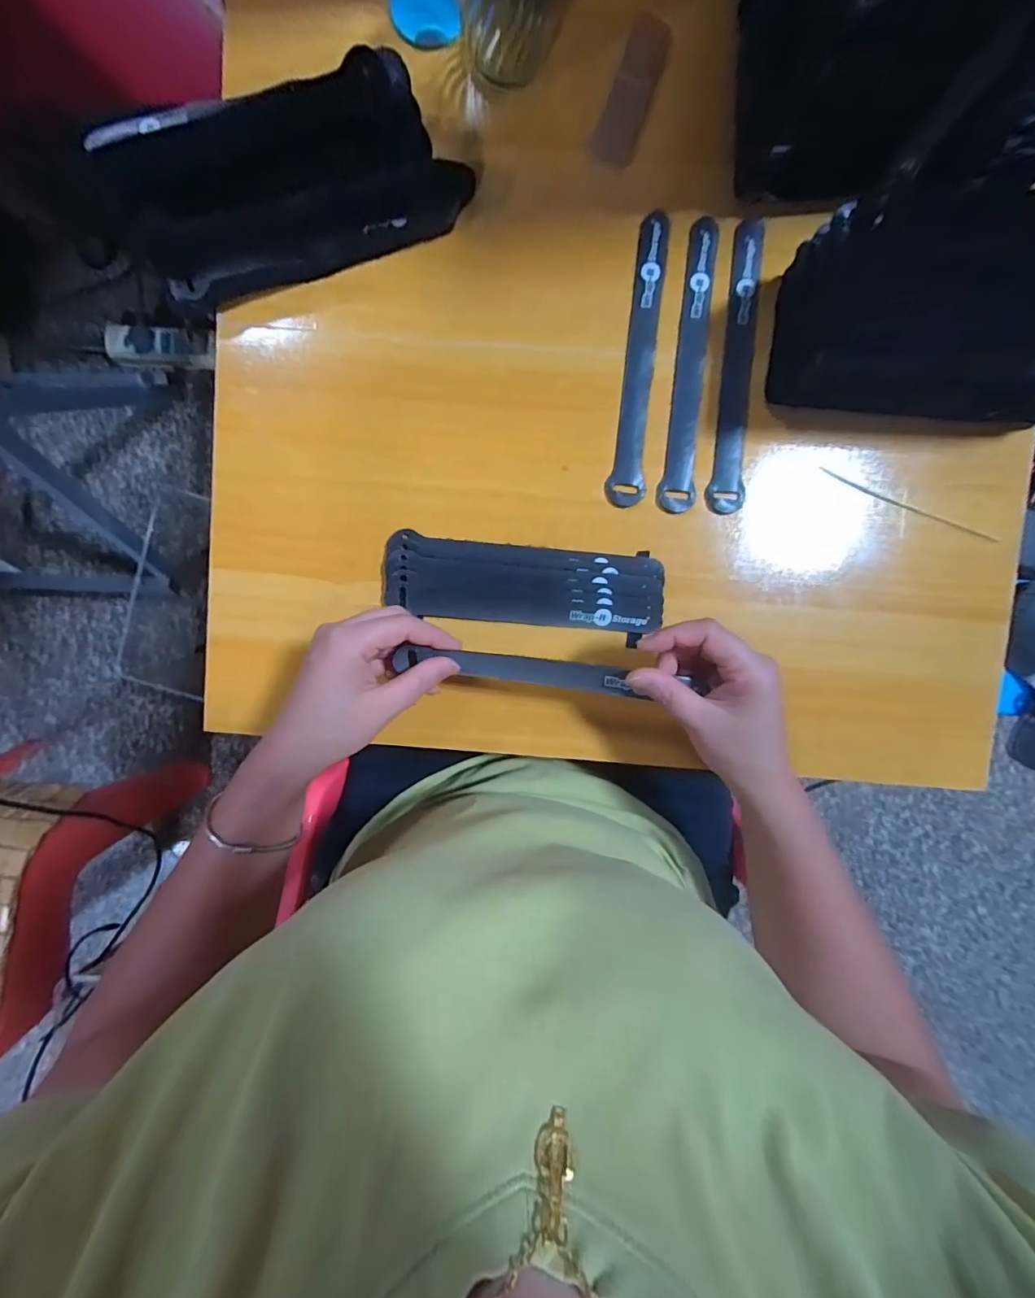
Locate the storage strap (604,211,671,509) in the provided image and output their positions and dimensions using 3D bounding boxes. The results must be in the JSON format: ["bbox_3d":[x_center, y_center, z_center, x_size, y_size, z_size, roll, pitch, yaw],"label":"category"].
[{"bbox_3d":[0.090,-0.207,0.344,0.026,0.004,0.206,8,95,0],"label":"storage strap"}]

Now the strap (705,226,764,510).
[{"bbox_3d":[0.160,-0.203,0.346,0.026,0.004,0.207,7,95,0],"label":"strap"}]

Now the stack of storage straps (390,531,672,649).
[{"bbox_3d":[0.006,-0.047,0.354,0.201,0.009,0.062,8,95,0],"label":"stack of storage straps"}]

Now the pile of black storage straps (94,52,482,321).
[{"bbox_3d":[-0.152,-0.312,0.317,0.230,0.048,0.102,-19,92,1],"label":"pile of black storage straps"}]

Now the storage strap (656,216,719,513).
[{"bbox_3d":[0.126,-0.204,0.343,0.026,0.004,0.206,7,95,0],"label":"storage strap"}]

